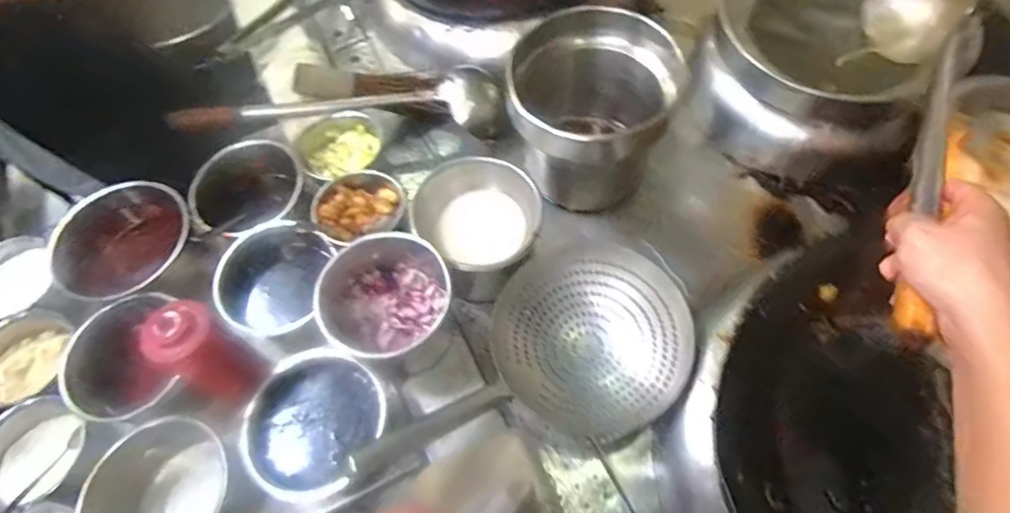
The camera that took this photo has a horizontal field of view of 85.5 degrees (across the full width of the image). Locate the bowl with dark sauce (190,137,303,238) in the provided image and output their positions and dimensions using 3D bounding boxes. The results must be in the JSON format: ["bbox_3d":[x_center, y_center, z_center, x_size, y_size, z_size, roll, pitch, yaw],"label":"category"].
[{"bbox_3d":[-0.354,-0.092,0.778,0.141,0.092,0.148,-1,64,2],"label":"bowl with dark sauce"}]

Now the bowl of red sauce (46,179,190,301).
[{"bbox_3d":[-0.496,-0.016,0.738,0.165,0.083,0.177,-1,64,2],"label":"bowl of red sauce"}]

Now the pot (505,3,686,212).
[{"bbox_3d":[0.112,-0.195,0.777,0.200,0.240,0.175,28,68,15],"label":"pot"}]

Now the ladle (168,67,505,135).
[{"bbox_3d":[-0.241,-0.243,0.852,0.483,0.098,0.112,-7,64,-2],"label":"ladle"}]

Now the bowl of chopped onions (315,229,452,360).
[{"bbox_3d":[-0.150,0.049,0.674,0.141,0.096,0.165,11,65,7],"label":"bowl of chopped onions"}]

